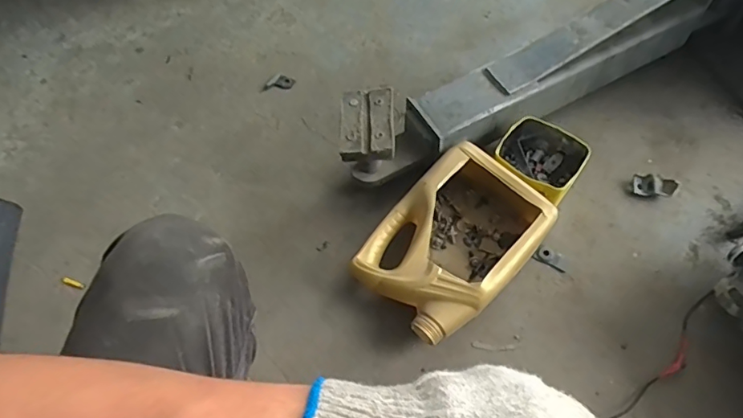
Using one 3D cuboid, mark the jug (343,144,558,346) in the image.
[{"bbox_3d":[0.134,0.051,0.803,0.203,0.103,0.302,40,69,21],"label":"jug"}]

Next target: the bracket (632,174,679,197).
[{"bbox_3d":[0.501,-0.040,0.887,0.070,0.029,0.036,11,62,8],"label":"bracket"}]

